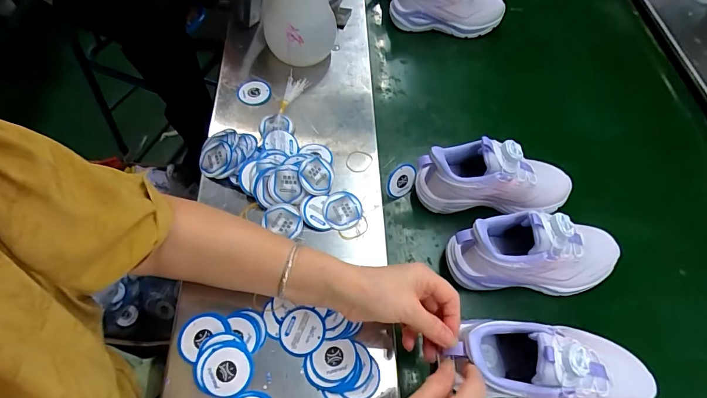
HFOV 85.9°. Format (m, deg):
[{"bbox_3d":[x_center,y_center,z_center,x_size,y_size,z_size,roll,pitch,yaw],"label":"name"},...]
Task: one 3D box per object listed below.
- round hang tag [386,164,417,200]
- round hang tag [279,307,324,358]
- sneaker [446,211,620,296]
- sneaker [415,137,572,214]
[{"bbox_3d":[0.066,-0.024,0.527,0.047,0.050,0.005,-9,29,-33],"label":"round hang tag"},{"bbox_3d":[-0.056,0.143,0.409,0.048,0.006,0.048,1,61,-2],"label":"round hang tag"},{"bbox_3d":[0.221,0.063,0.453,0.212,0.107,0.070,3,62,-2],"label":"sneaker"},{"bbox_3d":[0.190,-0.030,0.500,0.205,0.108,0.068,0,61,-2],"label":"sneaker"}]

